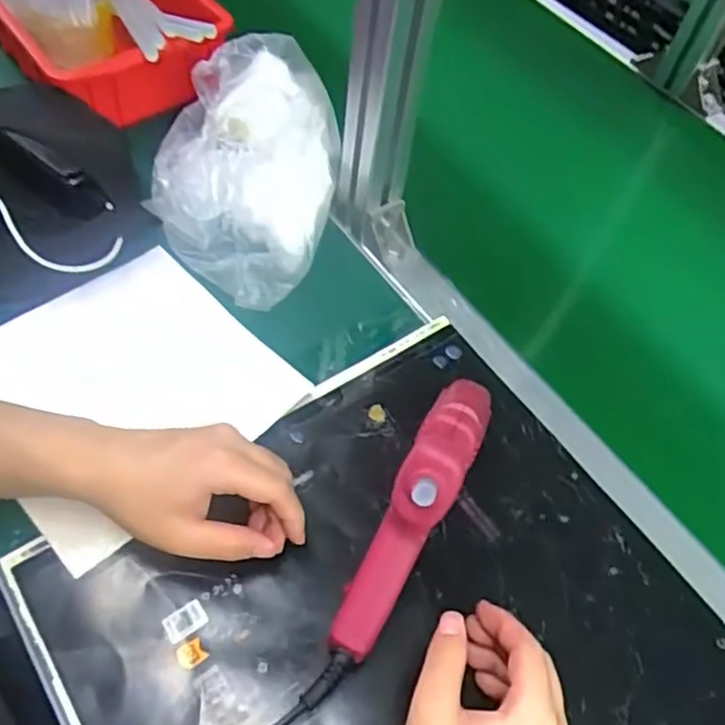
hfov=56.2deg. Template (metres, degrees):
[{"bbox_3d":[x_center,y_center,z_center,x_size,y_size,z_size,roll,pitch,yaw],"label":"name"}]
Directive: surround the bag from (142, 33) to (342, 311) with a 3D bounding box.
[{"bbox_3d":[-0.098,-0.158,0.554,0.149,0.090,0.211,6,56,-3],"label":"bag"}]

